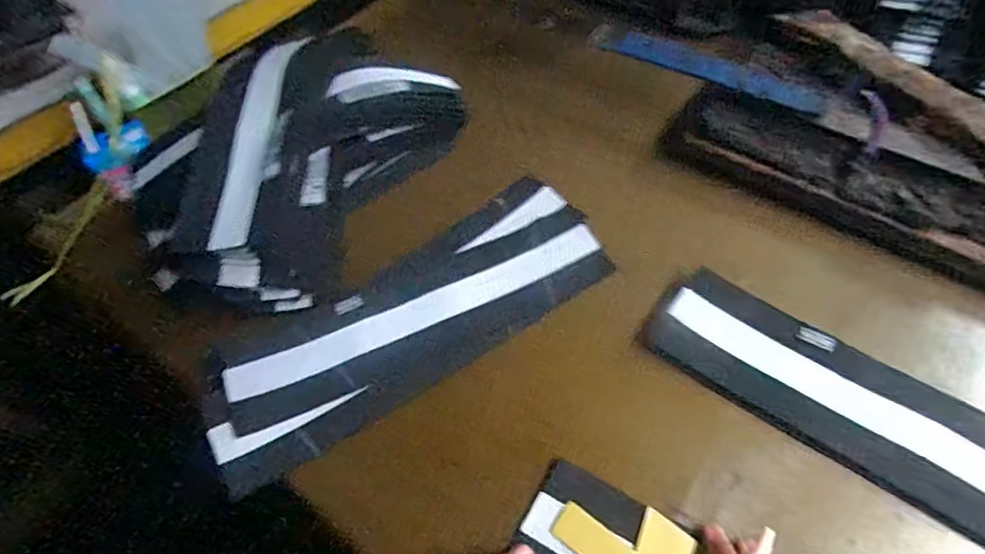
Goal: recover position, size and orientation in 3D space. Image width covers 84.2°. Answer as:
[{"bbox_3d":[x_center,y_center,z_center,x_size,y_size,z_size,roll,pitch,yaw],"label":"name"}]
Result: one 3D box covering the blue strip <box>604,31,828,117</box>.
[{"bbox_3d":[0.201,-0.190,0.496,0.199,0.007,0.035,31,67,28],"label":"blue strip"}]

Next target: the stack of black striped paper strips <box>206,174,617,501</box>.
[{"bbox_3d":[-0.064,0.025,0.430,0.317,0.025,0.121,-29,59,-15],"label":"stack of black striped paper strips"}]

